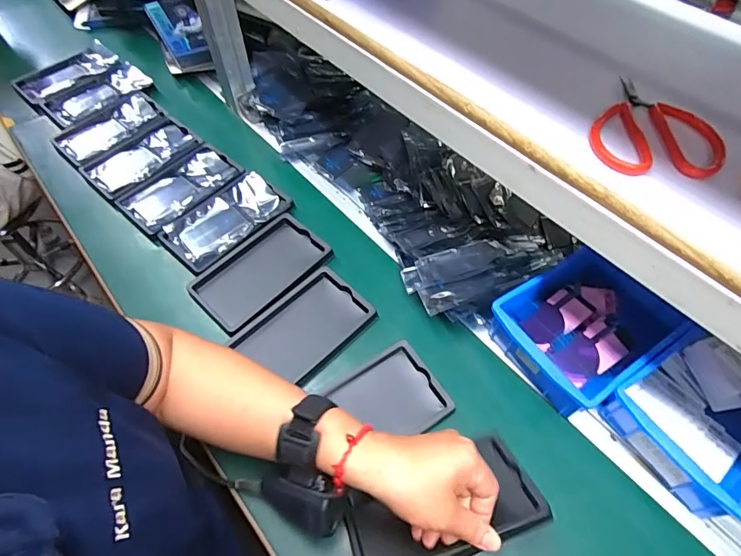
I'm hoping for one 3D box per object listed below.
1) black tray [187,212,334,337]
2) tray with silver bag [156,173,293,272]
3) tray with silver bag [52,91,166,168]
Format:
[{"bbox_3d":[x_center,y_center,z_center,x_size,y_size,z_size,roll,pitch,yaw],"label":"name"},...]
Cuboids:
[{"bbox_3d":[-0.133,-0.010,0.558,0.158,0.011,0.099,-37,64,-23],"label":"black tray"},{"bbox_3d":[-0.188,-0.076,0.608,0.157,0.014,0.093,-38,64,-23],"label":"tray with silver bag"},{"bbox_3d":[-0.410,-0.235,0.724,0.102,0.027,0.158,36,63,21],"label":"tray with silver bag"}]

